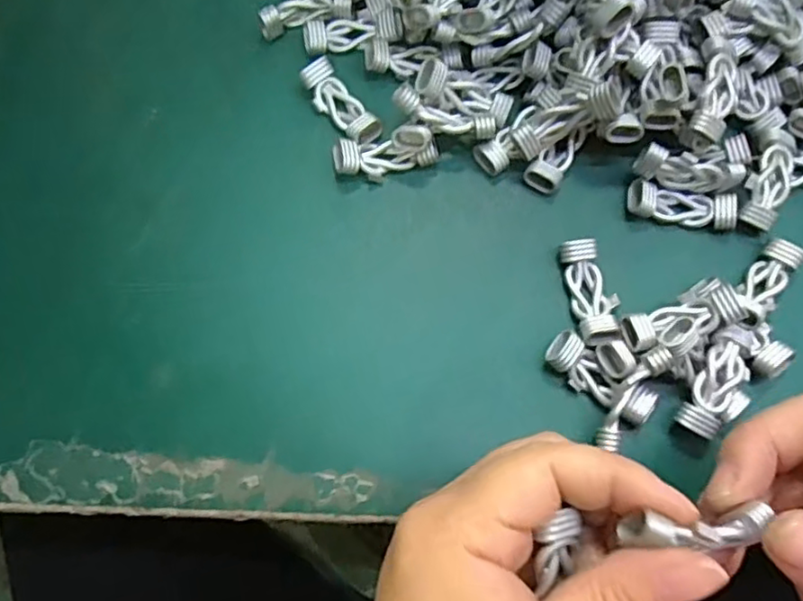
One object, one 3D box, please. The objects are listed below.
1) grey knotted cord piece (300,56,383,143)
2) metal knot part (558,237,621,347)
[{"bbox_3d":[-0.027,-0.088,0.282,0.016,0.011,0.043,-39,76,-12],"label":"grey knotted cord piece"},{"bbox_3d":[0.078,-0.004,0.257,0.019,0.007,0.044,-9,72,-3],"label":"metal knot part"}]

